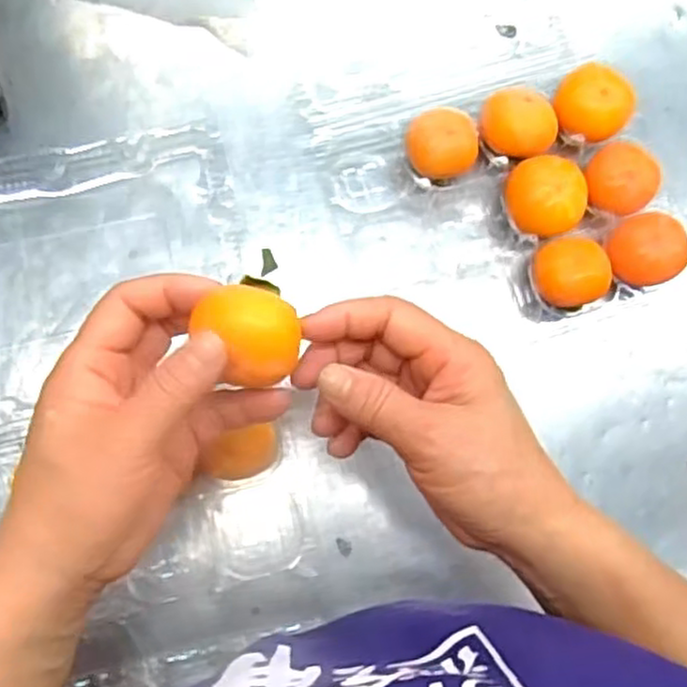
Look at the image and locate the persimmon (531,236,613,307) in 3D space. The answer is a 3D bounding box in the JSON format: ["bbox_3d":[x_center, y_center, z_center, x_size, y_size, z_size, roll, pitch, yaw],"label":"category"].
[{"bbox_3d":[0.149,-0.046,0.479,0.048,0.037,0.043,-17,84,-6],"label":"persimmon"}]

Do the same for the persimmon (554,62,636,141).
[{"bbox_3d":[0.170,-0.162,0.497,0.054,0.047,0.051,-13,83,-6],"label":"persimmon"}]

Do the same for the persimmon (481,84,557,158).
[{"bbox_3d":[0.116,-0.144,0.486,0.046,0.040,0.042,1,82,-4],"label":"persimmon"}]

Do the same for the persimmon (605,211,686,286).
[{"bbox_3d":[0.199,-0.060,0.479,0.046,0.039,0.044,1,82,-4],"label":"persimmon"}]

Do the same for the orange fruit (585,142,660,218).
[{"bbox_3d":[0.184,-0.108,0.491,0.046,0.045,0.047,1,82,-4],"label":"orange fruit"}]

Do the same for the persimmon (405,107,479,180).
[{"bbox_3d":[0.065,-0.132,0.487,0.045,0.034,0.043,1,82,-4],"label":"persimmon"}]

